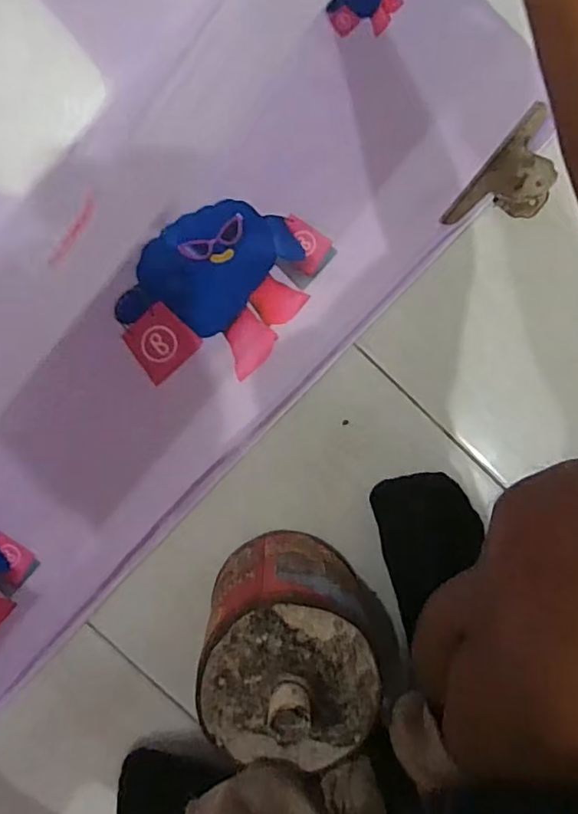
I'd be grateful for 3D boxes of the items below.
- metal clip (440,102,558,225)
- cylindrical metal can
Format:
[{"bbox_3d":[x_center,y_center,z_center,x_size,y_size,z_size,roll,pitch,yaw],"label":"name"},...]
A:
[{"bbox_3d":[0.213,-0.212,0.532,0.067,0.025,0.124,39,95,-3],"label":"metal clip"},{"bbox_3d":[0.005,0.210,0.501,0.151,0.168,0.149,1,95,1],"label":"cylindrical metal can"}]

